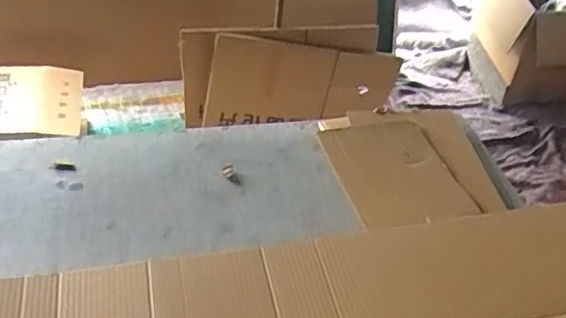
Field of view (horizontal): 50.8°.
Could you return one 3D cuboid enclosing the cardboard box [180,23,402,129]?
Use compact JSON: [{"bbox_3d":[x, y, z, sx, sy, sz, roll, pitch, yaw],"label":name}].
[{"bbox_3d":[0.036,-0.261,1.831,0.682,0.293,0.163,-6,41,-14],"label":"cardboard box"}]

